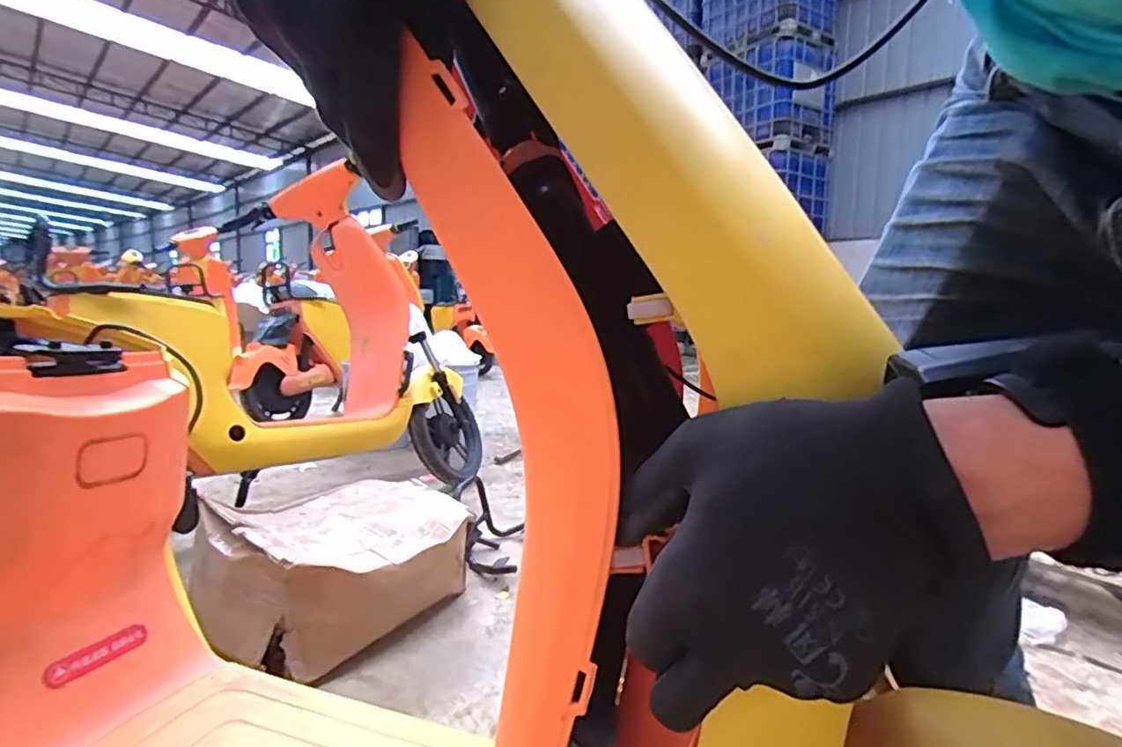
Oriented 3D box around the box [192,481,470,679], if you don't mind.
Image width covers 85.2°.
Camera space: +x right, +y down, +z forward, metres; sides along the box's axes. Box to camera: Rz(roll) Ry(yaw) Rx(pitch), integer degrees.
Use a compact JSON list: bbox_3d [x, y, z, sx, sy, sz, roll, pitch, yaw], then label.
[{"bbox_3d":[-0.399,0.342,1.120,0.310,0.189,0.441,6,7,32],"label":"box"}]

